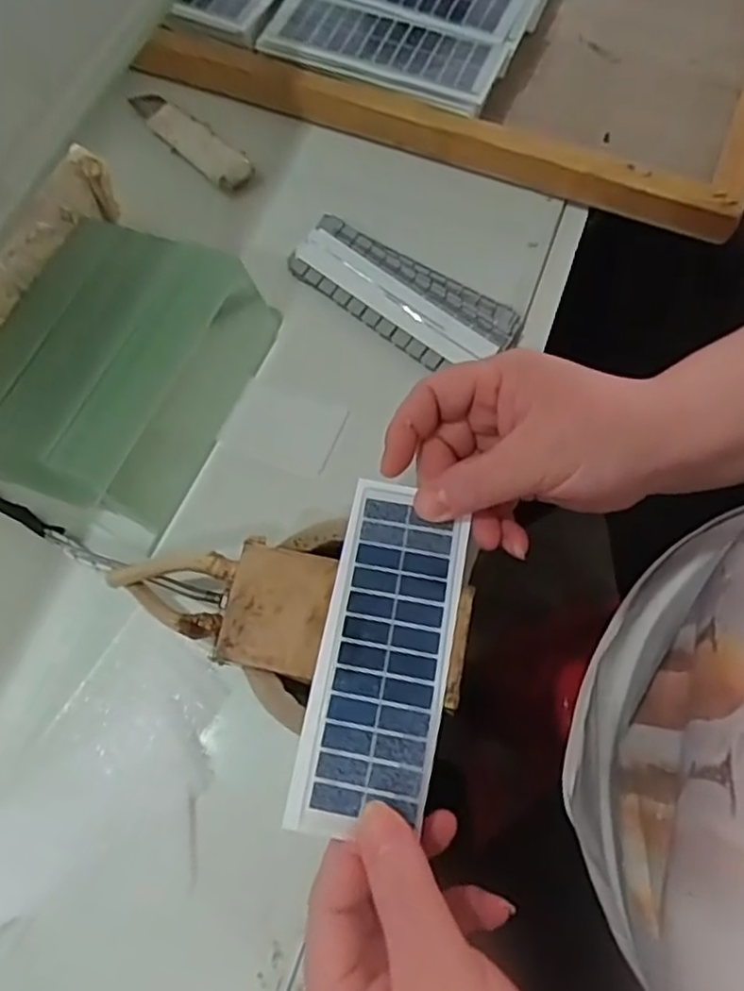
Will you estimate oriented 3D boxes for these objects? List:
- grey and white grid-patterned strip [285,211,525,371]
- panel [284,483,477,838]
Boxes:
[{"bbox_3d":[0.014,-0.113,0.388,0.131,0.010,0.049,31,71,13],"label":"grey and white grid-patterned strip"},{"bbox_3d":[0.006,0.061,0.281,0.051,0.004,0.138,11,65,3],"label":"panel"}]

